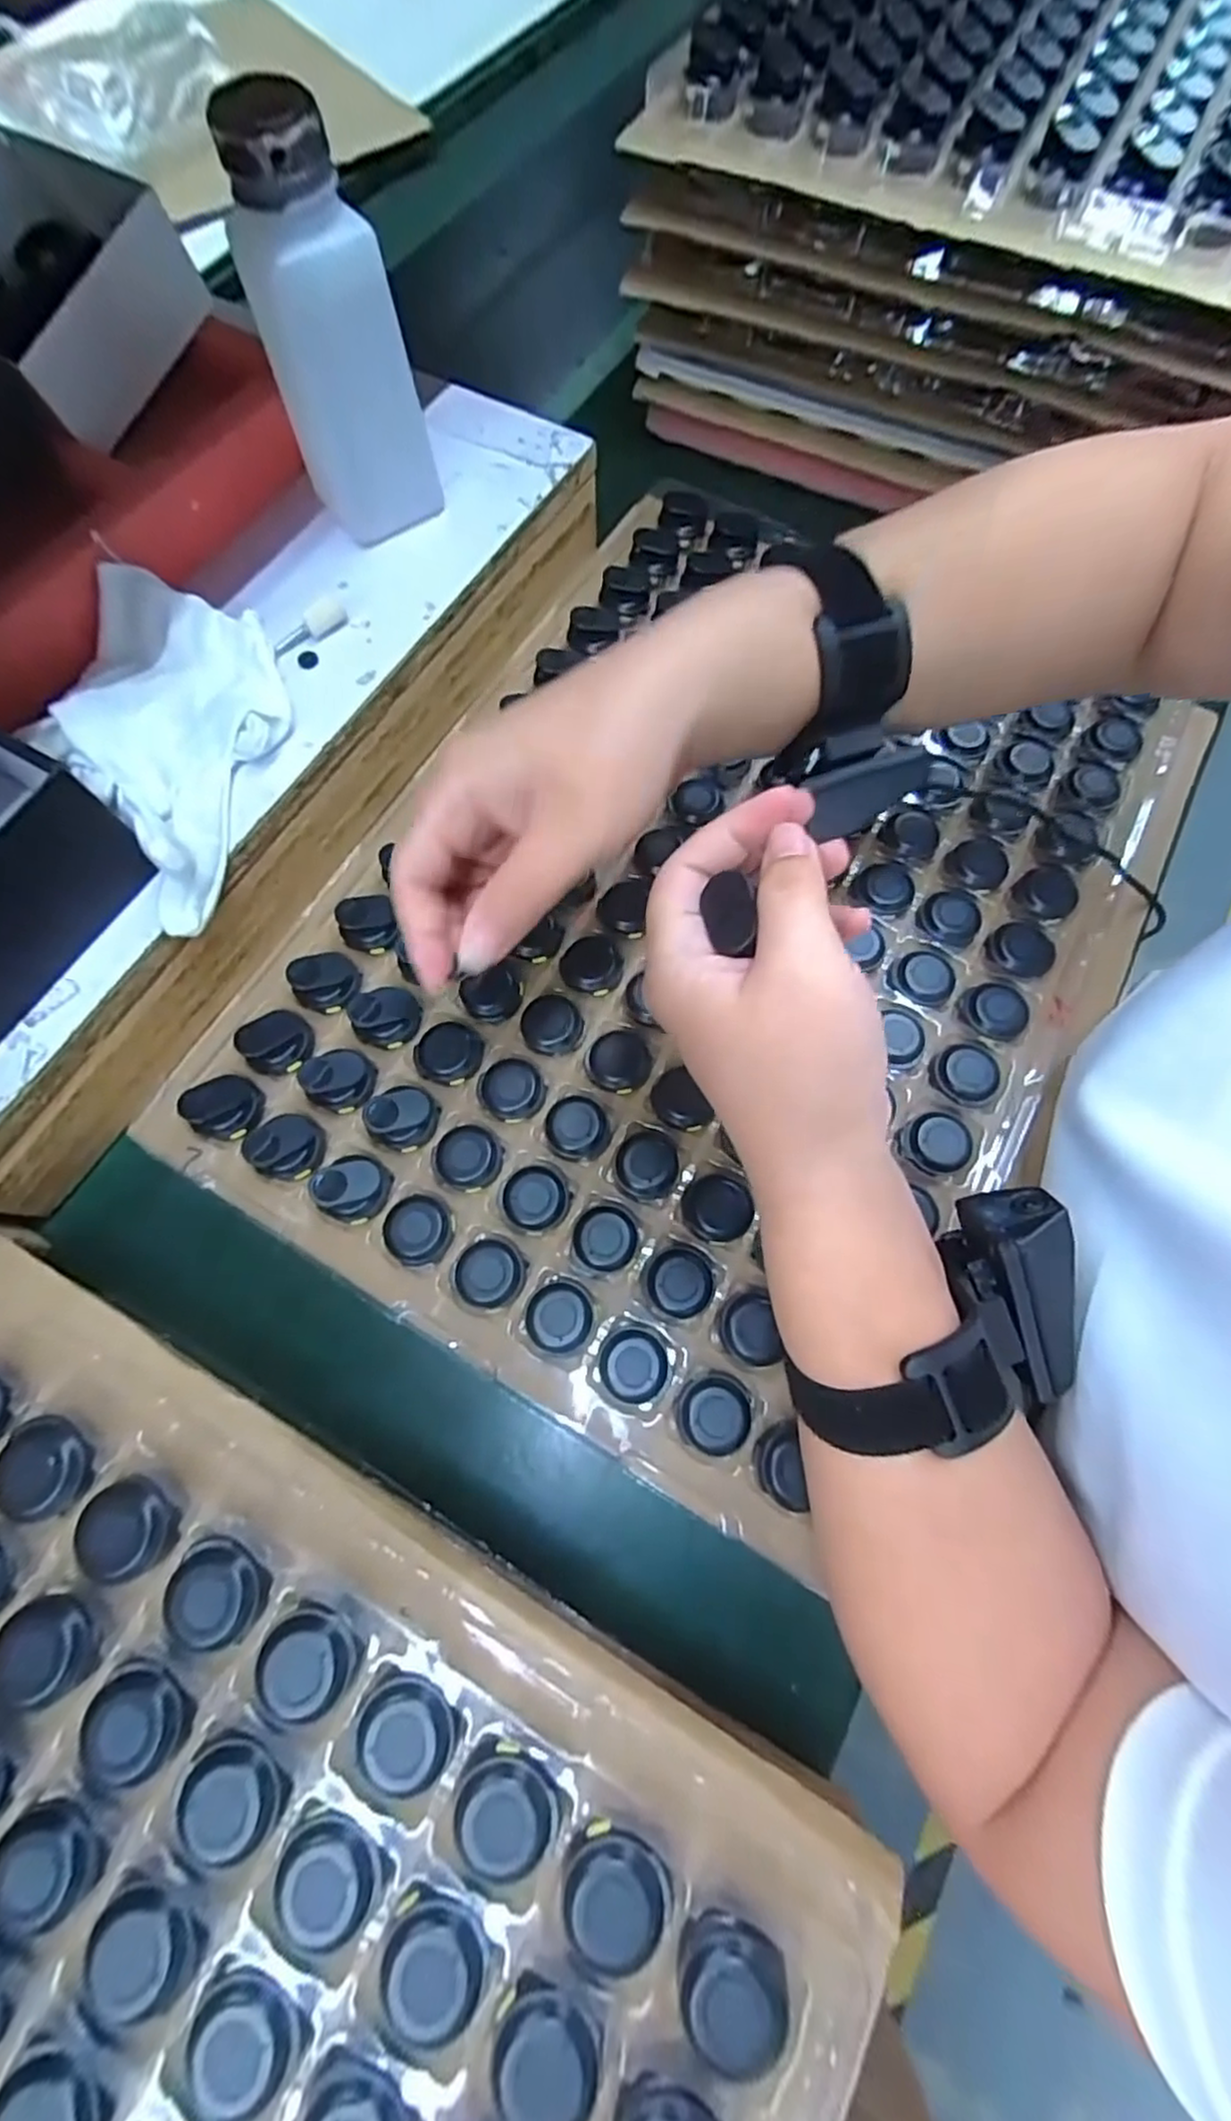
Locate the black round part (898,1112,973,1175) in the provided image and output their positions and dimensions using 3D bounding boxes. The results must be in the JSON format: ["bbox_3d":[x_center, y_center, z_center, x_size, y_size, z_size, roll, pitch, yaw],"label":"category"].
[{"bbox_3d":[0.146,0.037,0.310,0.029,0.004,0.027,0,71,0],"label":"black round part"}]

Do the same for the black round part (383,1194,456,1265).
[{"bbox_3d":[-0.088,0.073,0.299,0.030,0.006,0.029,0,71,0],"label":"black round part"}]

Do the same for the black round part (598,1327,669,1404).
[{"bbox_3d":[0.007,0.125,0.280,0.027,0.004,0.026,6,72,2],"label":"black round part"}]

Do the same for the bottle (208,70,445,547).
[{"bbox_3d":[-0.125,-0.319,0.311,0.053,0.139,0.041,-42,76,-13],"label":"bottle"}]

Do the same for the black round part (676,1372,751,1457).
[{"bbox_3d":[0.039,0.142,0.274,0.028,0.005,0.028,0,71,0],"label":"black round part"}]

